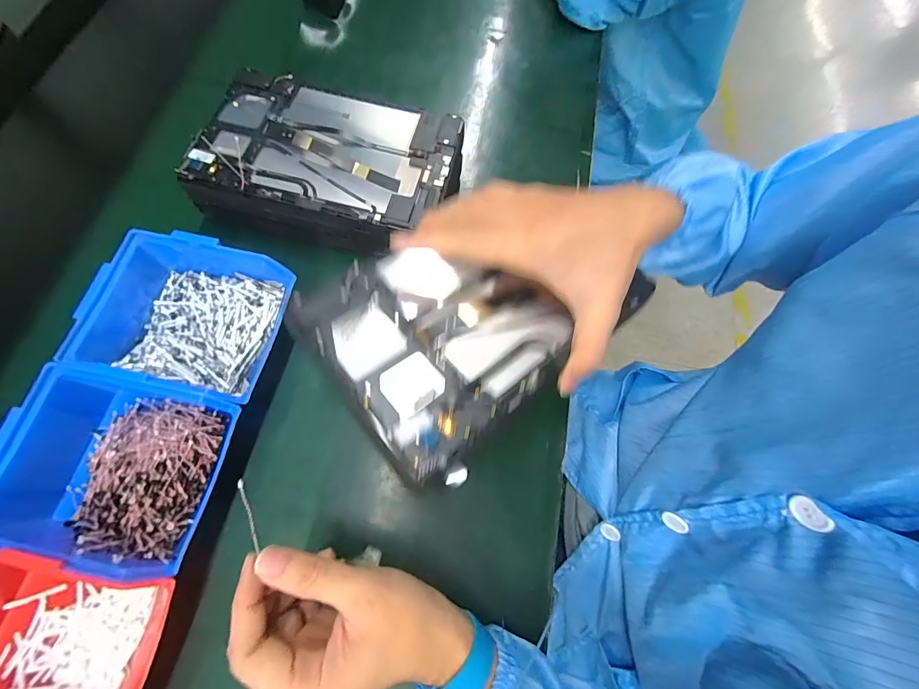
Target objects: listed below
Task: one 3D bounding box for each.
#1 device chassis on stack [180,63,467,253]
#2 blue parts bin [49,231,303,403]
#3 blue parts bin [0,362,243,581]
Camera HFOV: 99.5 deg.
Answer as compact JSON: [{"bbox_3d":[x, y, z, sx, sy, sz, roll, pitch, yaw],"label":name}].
[{"bbox_3d":[-0.126,-0.180,0.403,0.248,0.063,0.164,15,70,4],"label":"device chassis on stack"},{"bbox_3d":[-0.234,-0.022,0.342,0.143,0.076,0.121,11,70,3],"label":"blue parts bin"},{"bbox_3d":[-0.253,0.090,0.294,0.142,0.075,0.119,11,70,3],"label":"blue parts bin"}]

